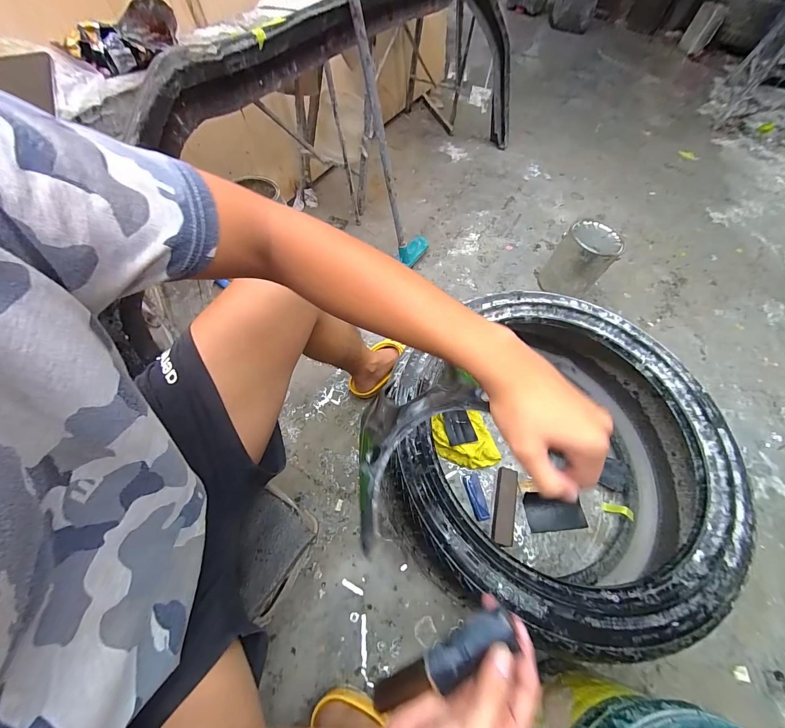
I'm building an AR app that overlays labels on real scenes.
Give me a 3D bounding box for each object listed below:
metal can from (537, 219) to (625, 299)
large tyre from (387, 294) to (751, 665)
[{"bbox_3d":[0.592,-0.320,1.062,0.159,0.214,0.159,2,60,-3],"label":"metal can"},{"bbox_3d":[0.323,0.181,0.719,0.677,0.275,0.629,2,61,-4],"label":"large tyre"}]

